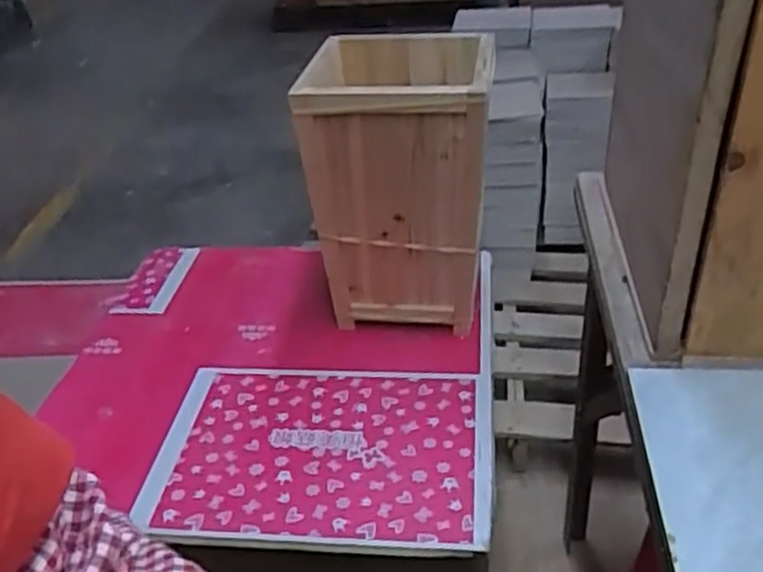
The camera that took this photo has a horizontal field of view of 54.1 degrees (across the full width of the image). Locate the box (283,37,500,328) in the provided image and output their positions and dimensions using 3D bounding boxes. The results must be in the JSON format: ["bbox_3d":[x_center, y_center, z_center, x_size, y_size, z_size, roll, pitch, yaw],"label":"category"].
[{"bbox_3d":[0.023,-0.136,1.090,0.238,0.392,0.242,0,34,7],"label":"box"}]

